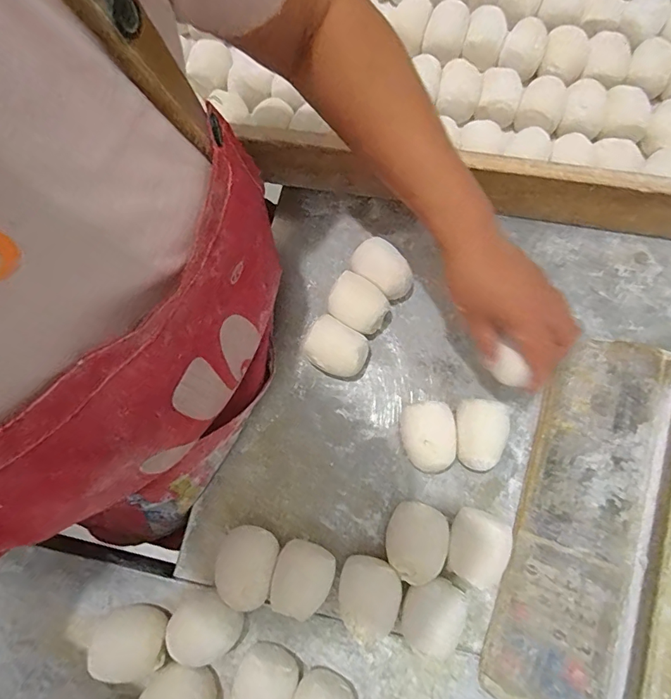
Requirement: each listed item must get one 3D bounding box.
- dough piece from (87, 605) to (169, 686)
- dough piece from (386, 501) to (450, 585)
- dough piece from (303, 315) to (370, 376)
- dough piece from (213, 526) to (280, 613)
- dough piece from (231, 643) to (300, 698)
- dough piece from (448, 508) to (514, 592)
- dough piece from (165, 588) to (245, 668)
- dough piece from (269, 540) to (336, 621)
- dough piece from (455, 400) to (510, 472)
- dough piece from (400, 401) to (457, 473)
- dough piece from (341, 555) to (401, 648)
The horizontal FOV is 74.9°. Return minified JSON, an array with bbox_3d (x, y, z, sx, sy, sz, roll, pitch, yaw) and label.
[{"bbox_3d":[-0.182,0.259,0.388,0.060,0.028,0.052,-5,77,-1],"label":"dough piece"},{"bbox_3d":[0.073,0.174,0.399,0.052,0.045,0.064,16,77,4],"label":"dough piece"},{"bbox_3d":[0.002,-0.002,0.447,0.064,0.038,0.057,31,79,8],"label":"dough piece"},{"bbox_3d":[-0.082,0.201,0.409,0.052,0.033,0.064,12,77,3],"label":"dough piece"},{"bbox_3d":[-0.064,0.293,0.375,0.053,0.033,0.070,24,78,6],"label":"dough piece"},{"bbox_3d":[0.127,0.176,0.399,0.050,0.043,0.064,23,78,6],"label":"dough piece"},{"bbox_3d":[-0.115,0.245,0.388,0.054,0.040,0.058,0,77,1],"label":"dough piece"},{"bbox_3d":[-0.030,0.207,0.399,0.050,0.032,0.058,21,78,6],"label":"dough piece"},{"bbox_3d":[0.137,0.082,0.422,0.045,0.042,0.063,3,77,1],"label":"dough piece"},{"bbox_3d":[0.090,0.084,0.422,0.053,0.040,0.062,-9,77,-2],"label":"dough piece"},{"bbox_3d":[0.029,0.218,0.387,0.050,0.054,0.063,10,77,3],"label":"dough piece"}]

